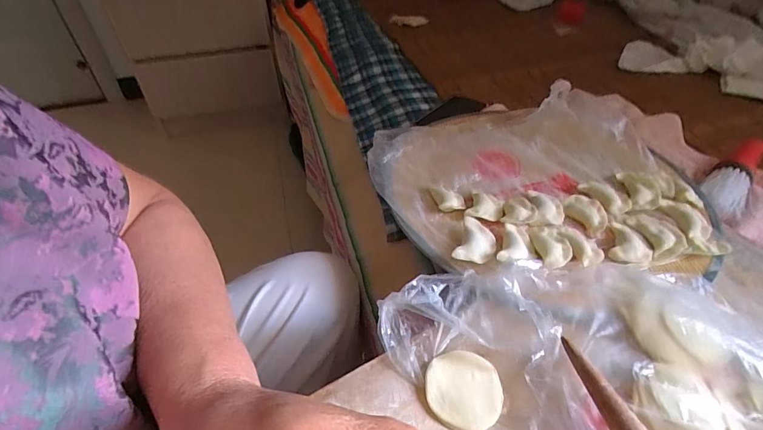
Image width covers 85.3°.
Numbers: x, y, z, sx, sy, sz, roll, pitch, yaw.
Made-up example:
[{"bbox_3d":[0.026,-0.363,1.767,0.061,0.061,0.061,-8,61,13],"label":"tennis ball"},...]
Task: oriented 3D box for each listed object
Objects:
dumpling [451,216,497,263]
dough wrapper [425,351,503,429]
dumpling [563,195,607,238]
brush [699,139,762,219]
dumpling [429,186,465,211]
[{"bbox_3d":[0.091,0.025,0.396,0.035,0.016,0.059,14,47,16],"label":"dumpling"},{"bbox_3d":[0.061,0.127,0.303,0.054,0.005,0.055,-1,44,1],"label":"dough wrapper"},{"bbox_3d":[0.215,-0.001,0.430,0.033,0.014,0.048,-21,47,-18],"label":"dumpling"},{"bbox_3d":[0.431,-0.046,0.512,0.048,0.041,0.156,34,50,28],"label":"brush"},{"bbox_3d":[0.072,-0.019,0.443,0.031,0.014,0.039,-7,45,-4],"label":"dumpling"}]

